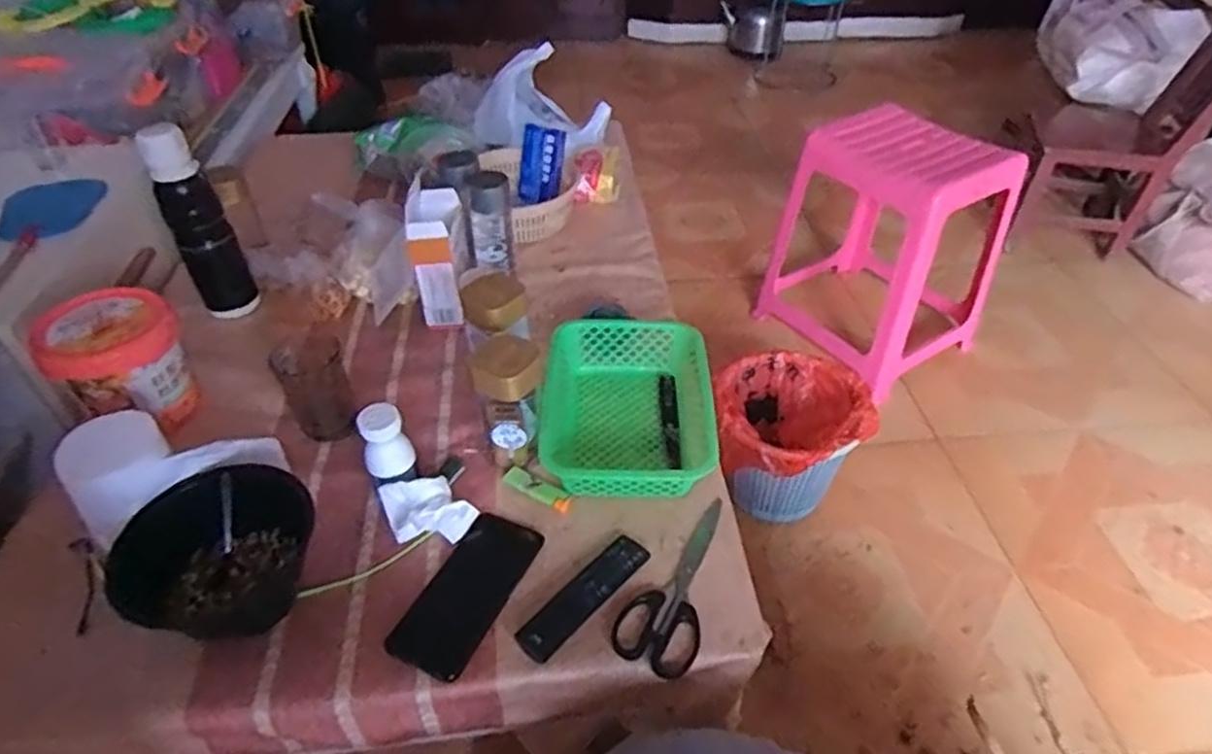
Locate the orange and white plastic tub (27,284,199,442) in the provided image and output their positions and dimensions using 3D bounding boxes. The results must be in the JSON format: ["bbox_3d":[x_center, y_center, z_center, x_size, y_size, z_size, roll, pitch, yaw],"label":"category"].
[{"bbox_3d":[-0.553,-0.015,0.806,0.128,0.133,0.140,0,42,0],"label":"orange and white plastic tub"}]

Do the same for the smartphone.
[{"bbox_3d":[-0.129,0.201,0.670,0.078,0.004,0.168,18,45,19],"label":"smartphone"}]

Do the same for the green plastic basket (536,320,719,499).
[{"bbox_3d":[0.023,0.035,0.810,0.188,0.063,0.239,1,42,1],"label":"green plastic basket"}]

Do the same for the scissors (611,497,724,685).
[{"bbox_3d":[0.079,0.193,0.674,0.073,0.008,0.195,21,47,22],"label":"scissors"}]

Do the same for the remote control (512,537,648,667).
[{"bbox_3d":[-0.018,0.202,0.654,0.036,0.021,0.151,31,51,30],"label":"remote control"}]

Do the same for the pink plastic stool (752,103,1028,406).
[{"bbox_3d":[0.593,-0.294,1.488,0.372,0.447,0.374,-26,48,-25],"label":"pink plastic stool"}]

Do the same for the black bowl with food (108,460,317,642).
[{"bbox_3d":[-0.357,0.162,0.663,0.138,0.075,0.169,13,44,14],"label":"black bowl with food"}]

